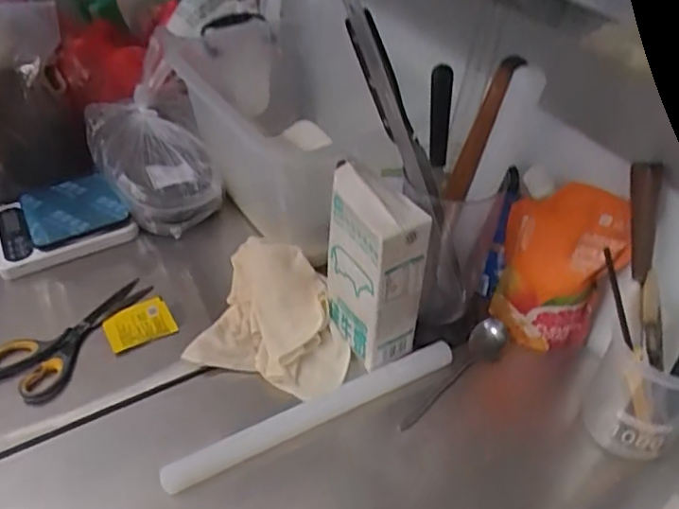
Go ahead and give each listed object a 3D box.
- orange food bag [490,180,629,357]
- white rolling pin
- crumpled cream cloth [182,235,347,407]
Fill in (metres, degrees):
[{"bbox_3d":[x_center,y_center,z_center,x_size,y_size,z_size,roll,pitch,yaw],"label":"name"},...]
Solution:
[{"bbox_3d":[0.231,0.020,0.677,0.117,0.193,0.051,14,44,15],"label":"orange food bag"},{"bbox_3d":[-0.021,0.159,0.647,0.323,0.025,0.020,-20,46,-21],"label":"white rolling pin"},{"bbox_3d":[-0.069,0.068,0.721,0.178,0.051,0.160,14,44,15],"label":"crumpled cream cloth"}]

